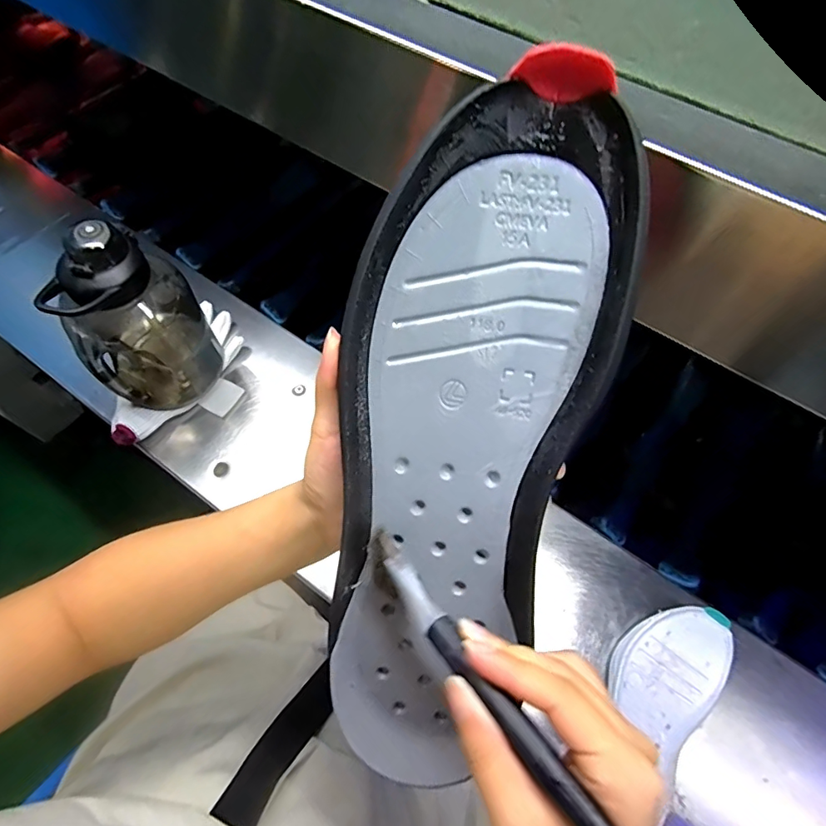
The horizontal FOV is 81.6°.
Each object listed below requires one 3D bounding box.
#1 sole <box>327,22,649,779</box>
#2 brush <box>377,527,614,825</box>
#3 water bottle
[{"bbox_3d":[0.016,0.028,0.234,0.114,0.032,0.342,14,103,6],"label":"sole"},{"bbox_3d":[0.035,0.127,0.191,0.022,0.017,0.196,-32,52,-17],"label":"brush"},{"bbox_3d":[-0.297,-0.097,0.519,0.118,0.216,0.101,-29,67,-15],"label":"water bottle"}]

